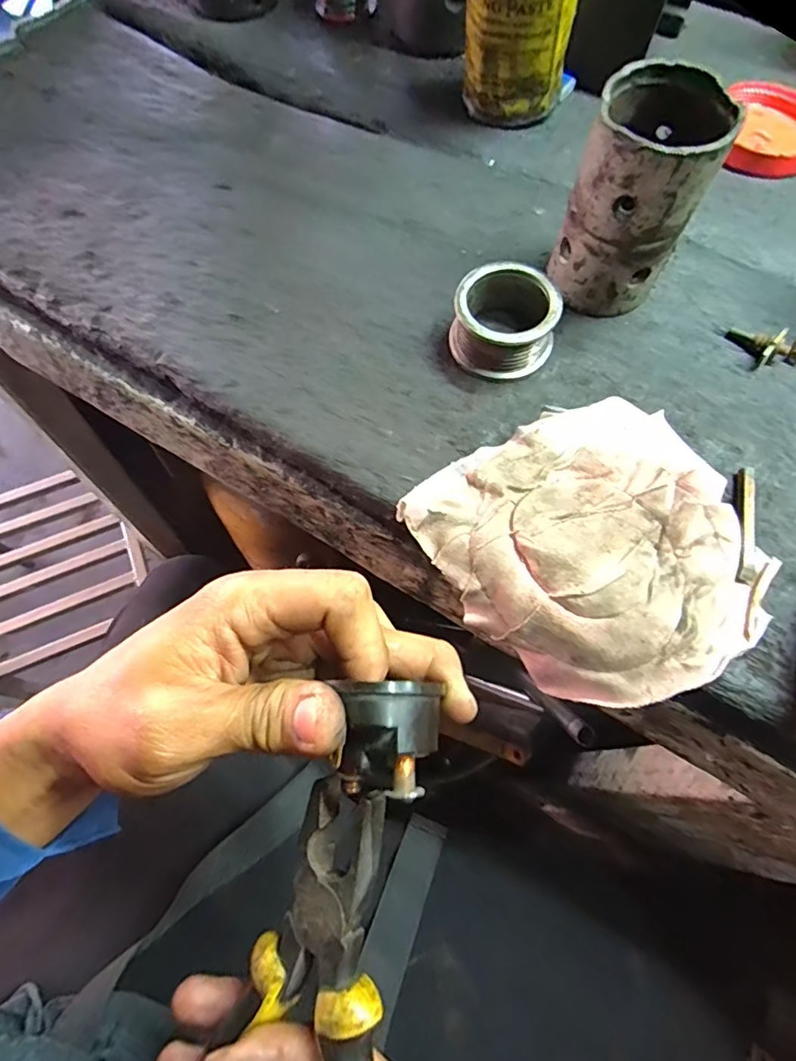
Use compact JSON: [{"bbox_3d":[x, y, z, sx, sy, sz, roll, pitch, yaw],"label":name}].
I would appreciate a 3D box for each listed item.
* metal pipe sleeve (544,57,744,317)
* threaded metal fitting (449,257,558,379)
[{"bbox_3d":[0.131,-0.183,0.303,0.064,0.114,0.063,19,68,7],"label":"metal pipe sleeve"},{"bbox_3d":[0.065,-0.129,0.322,0.061,0.039,0.063,0,67,-1],"label":"threaded metal fitting"}]

